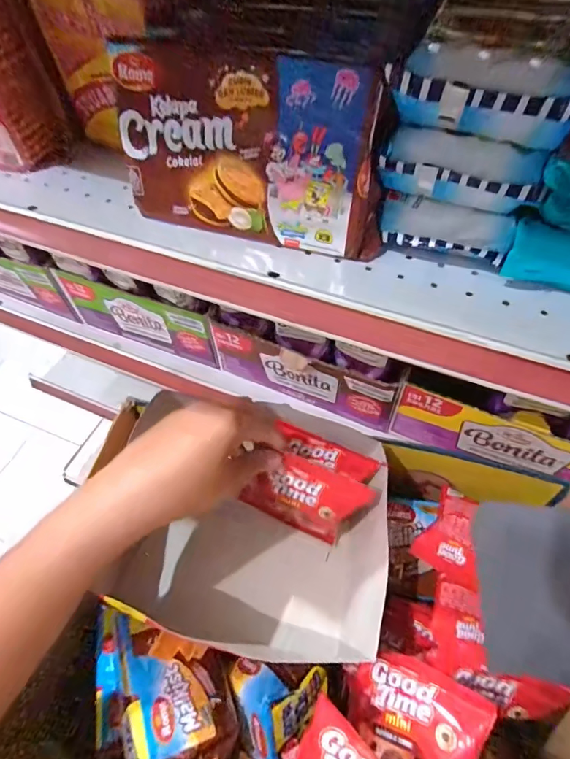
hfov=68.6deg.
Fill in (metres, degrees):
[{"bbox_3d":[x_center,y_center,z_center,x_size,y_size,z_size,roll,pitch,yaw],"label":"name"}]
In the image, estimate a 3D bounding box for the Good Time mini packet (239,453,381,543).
[{"bbox_3d":[0.020,0.096,0.342,0.079,0.081,0.018,33,27,-2],"label":"Good Time mini packet"}]

